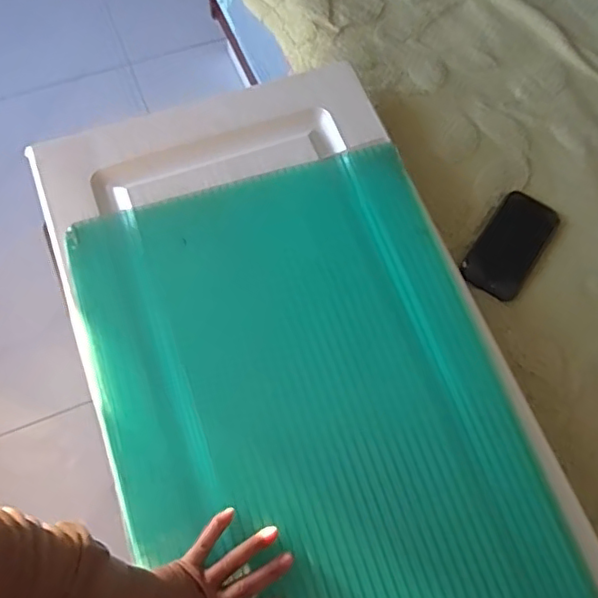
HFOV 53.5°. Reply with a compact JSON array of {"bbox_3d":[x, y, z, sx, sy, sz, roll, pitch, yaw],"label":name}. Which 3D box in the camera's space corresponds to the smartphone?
[{"bbox_3d":[0.278,-0.070,0.775,0.079,0.009,0.151,33,72,12],"label":"smartphone"}]

